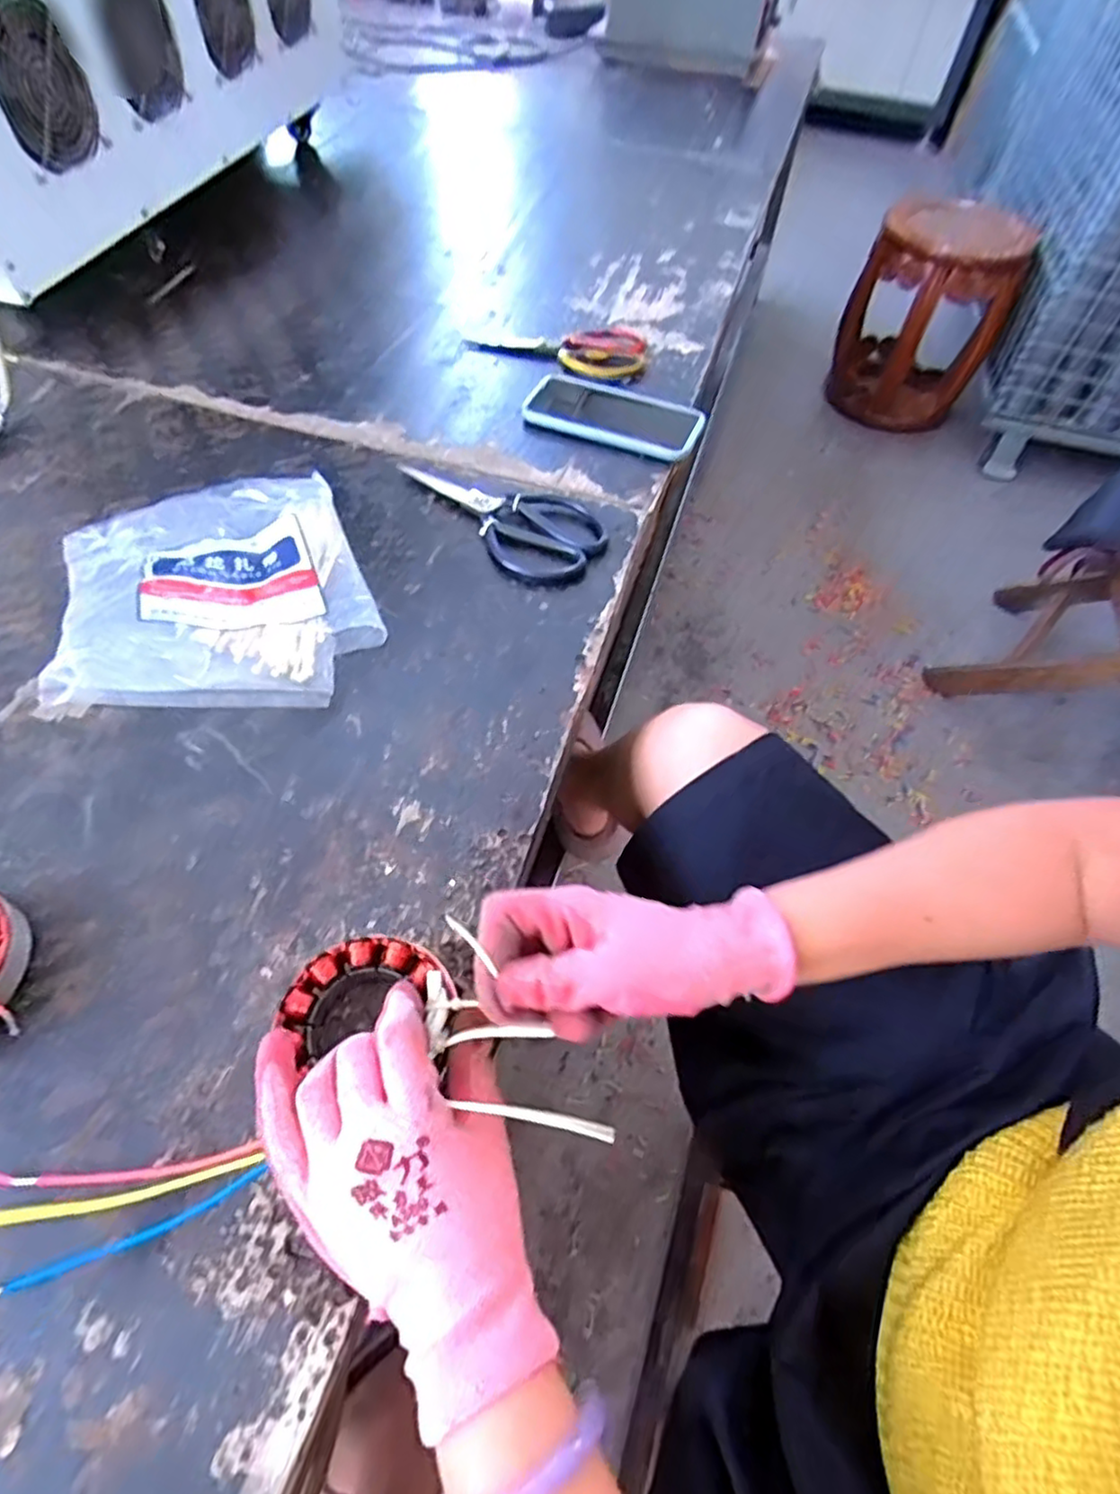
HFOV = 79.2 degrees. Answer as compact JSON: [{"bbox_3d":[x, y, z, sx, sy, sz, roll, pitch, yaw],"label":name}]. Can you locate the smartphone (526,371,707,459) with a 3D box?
[{"bbox_3d":[0.055,-0.330,0.673,0.171,0.016,0.088,22,57,11],"label":"smartphone"}]

